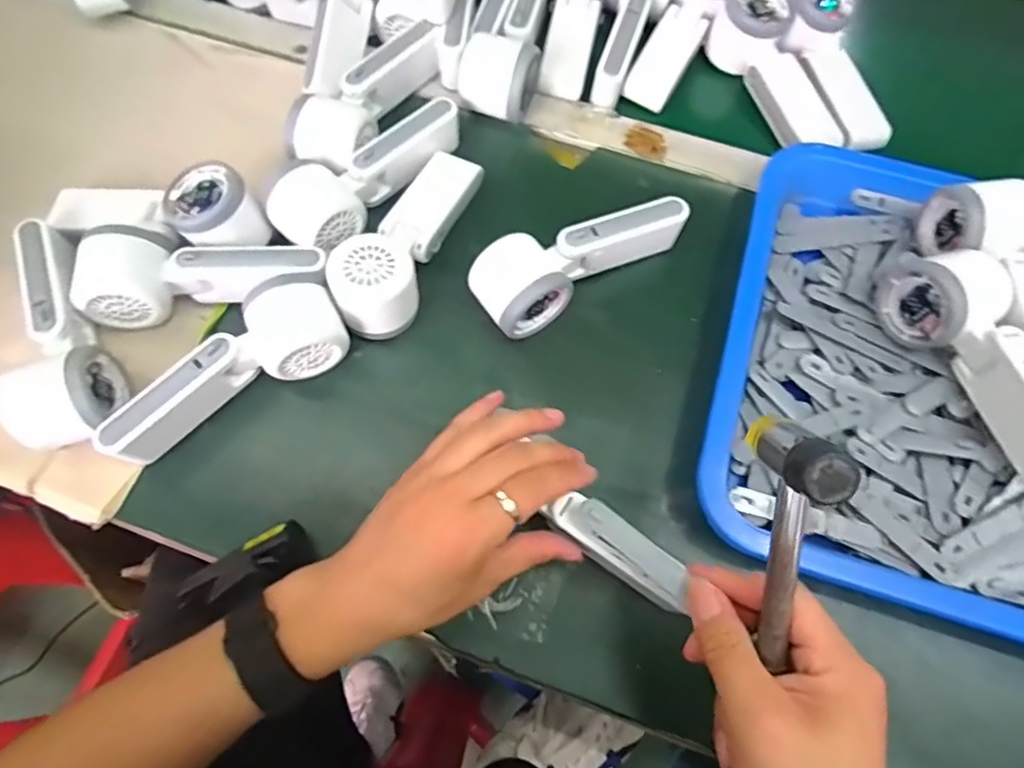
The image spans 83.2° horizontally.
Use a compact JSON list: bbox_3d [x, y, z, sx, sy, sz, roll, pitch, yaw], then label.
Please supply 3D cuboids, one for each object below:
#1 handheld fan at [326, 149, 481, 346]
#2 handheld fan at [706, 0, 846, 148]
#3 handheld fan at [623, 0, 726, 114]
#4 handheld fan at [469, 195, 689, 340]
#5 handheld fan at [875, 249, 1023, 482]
[{"bbox_3d":[-0.072,-0.110,0.420,0.058,0.045,0.166,26,70,9],"label":"handheld fan"},{"bbox_3d":[0.231,-0.271,0.503,0.060,0.048,0.163,-25,84,-11],"label":"handheld fan"},{"bbox_3d":[0.152,-0.315,0.501,0.050,0.034,0.164,27,85,9],"label":"handheld fan"},{"bbox_3d":[0.047,-0.097,0.420,0.165,0.053,0.056,-33,72,-13],"label":"handheld fan"},{"bbox_3d":[0.299,-0.009,0.365,0.068,0.058,0.168,-8,68,-4],"label":"handheld fan"}]

